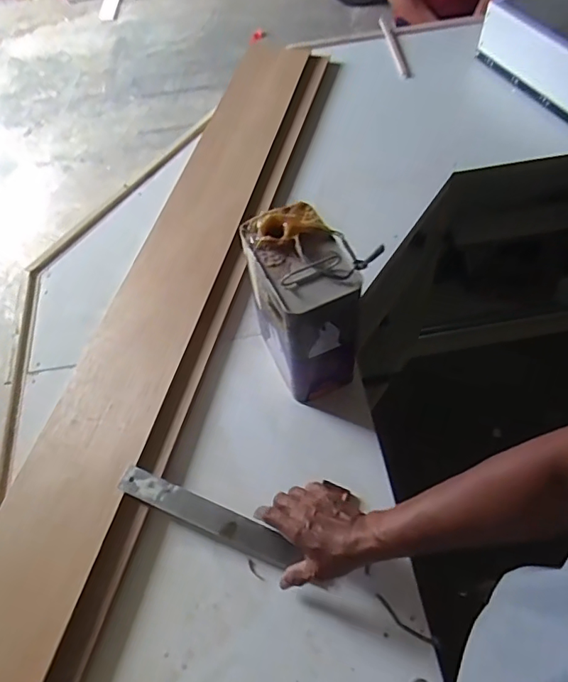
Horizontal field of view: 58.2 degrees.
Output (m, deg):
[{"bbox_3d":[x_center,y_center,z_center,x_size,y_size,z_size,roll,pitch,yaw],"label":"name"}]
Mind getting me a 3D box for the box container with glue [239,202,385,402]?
[{"bbox_3d":[0.028,-0.044,0.728,0.112,0.251,0.164,-25,59,-12],"label":"box container with glue"}]

